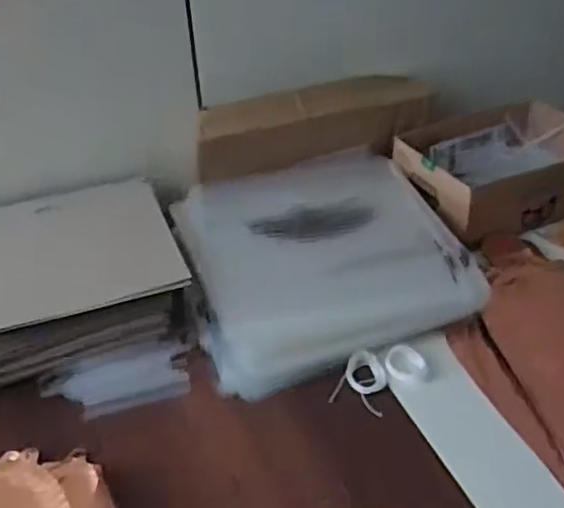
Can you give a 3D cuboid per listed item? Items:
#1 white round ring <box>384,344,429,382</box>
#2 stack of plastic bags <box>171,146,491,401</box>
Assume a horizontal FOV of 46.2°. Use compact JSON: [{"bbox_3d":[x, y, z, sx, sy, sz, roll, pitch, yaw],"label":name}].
[{"bbox_3d":[0.096,0.083,0.507,0.032,0.004,0.030,6,56,16],"label":"white round ring"},{"bbox_3d":[0.029,0.000,0.590,0.225,0.051,0.226,-14,39,-16],"label":"stack of plastic bags"}]

